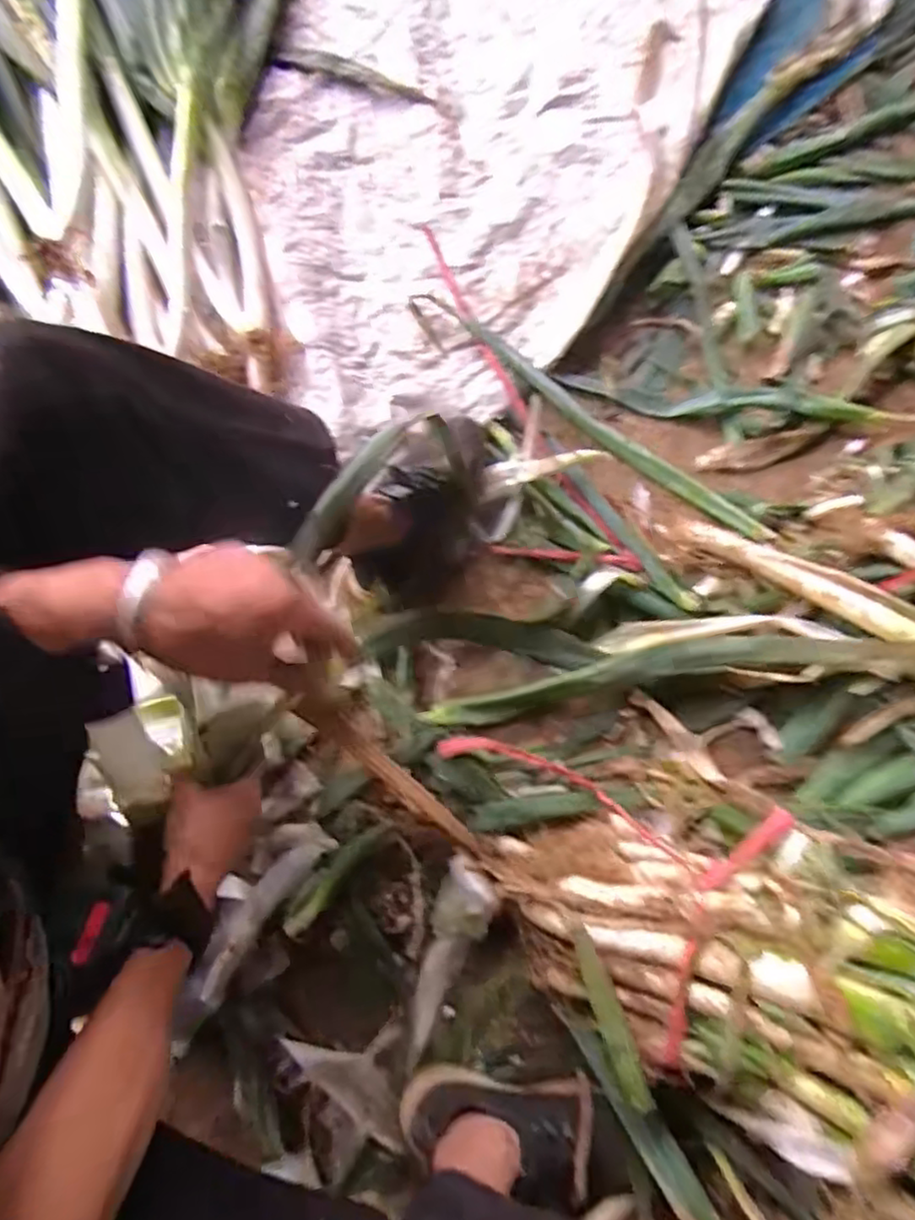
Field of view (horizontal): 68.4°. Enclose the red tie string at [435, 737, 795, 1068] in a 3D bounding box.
[{"bbox_3d":[0.132,0.217,0.678,0.335,0.098,0.256,35,80,8],"label":"red tie string"}]

